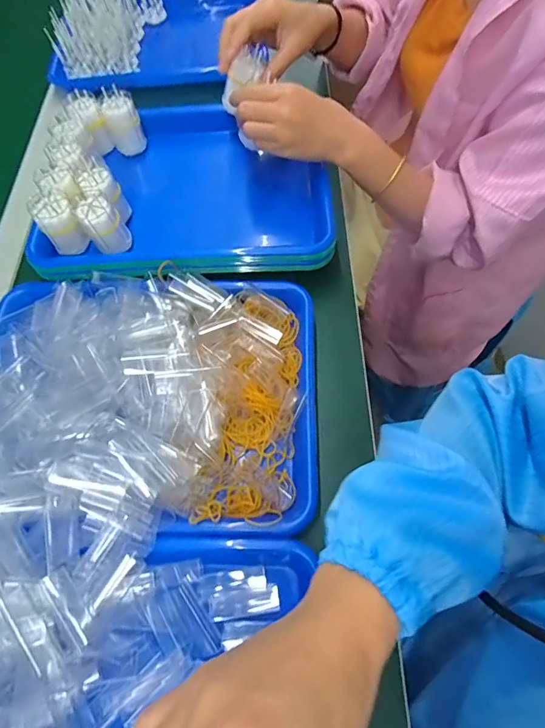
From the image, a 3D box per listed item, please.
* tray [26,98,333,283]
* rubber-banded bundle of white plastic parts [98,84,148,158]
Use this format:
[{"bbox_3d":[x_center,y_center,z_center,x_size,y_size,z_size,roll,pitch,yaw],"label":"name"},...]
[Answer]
[{"bbox_3d":[-0.100,-0.208,0.491,0.320,0.042,0.265,-5,65,0],"label":"tray"},{"bbox_3d":[-0.184,-0.297,0.506,0.042,0.068,0.039,-20,66,-7],"label":"rubber-banded bundle of white plastic parts"}]

